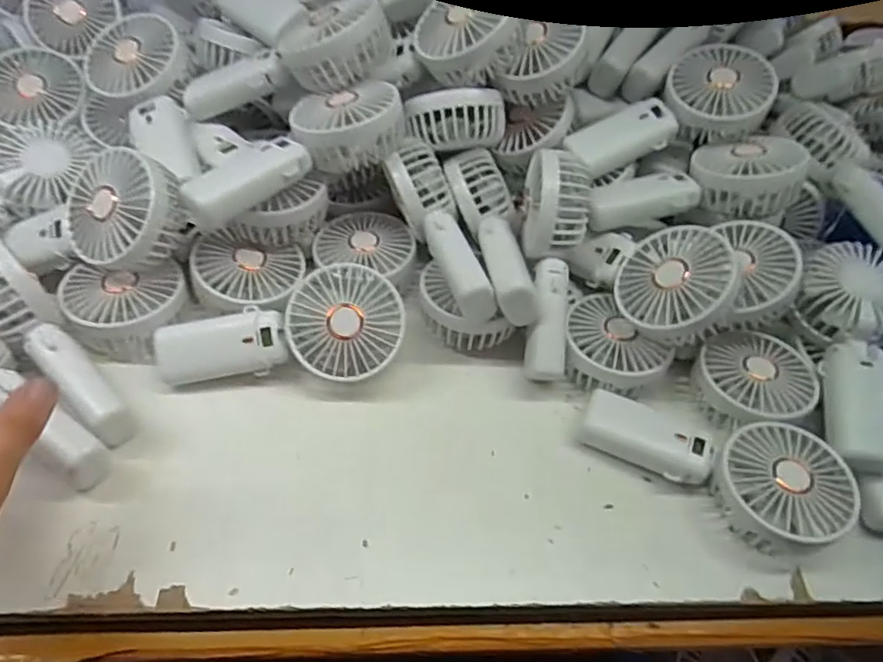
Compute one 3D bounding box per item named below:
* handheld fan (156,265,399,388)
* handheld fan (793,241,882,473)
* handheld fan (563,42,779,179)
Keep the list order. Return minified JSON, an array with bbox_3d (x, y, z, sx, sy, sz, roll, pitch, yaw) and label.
[{"bbox_3d":[-0.118,-0.001,0.451,0.172,0.071,0.065,3,51,-4],"label":"handheld fan"},{"bbox_3d":[0.317,0.013,0.453,0.072,0.034,0.176,9,72,2],"label":"handheld fan"},{"bbox_3d":[0.197,-0.183,0.530,0.188,0.054,0.084,-25,55,1],"label":"handheld fan"}]

